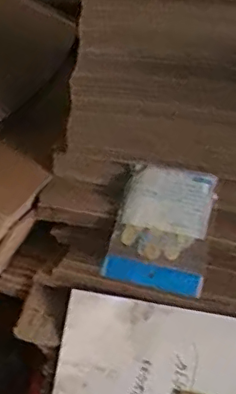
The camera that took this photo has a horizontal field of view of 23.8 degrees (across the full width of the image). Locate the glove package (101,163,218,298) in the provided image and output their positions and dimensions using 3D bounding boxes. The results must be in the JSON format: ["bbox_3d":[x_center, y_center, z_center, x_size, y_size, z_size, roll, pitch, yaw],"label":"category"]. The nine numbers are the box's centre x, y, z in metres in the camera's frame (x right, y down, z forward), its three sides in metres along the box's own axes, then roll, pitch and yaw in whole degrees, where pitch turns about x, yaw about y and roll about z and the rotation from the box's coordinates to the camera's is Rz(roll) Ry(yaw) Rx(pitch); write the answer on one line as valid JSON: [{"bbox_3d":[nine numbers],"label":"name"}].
[{"bbox_3d":[0.058,0.044,0.792,0.138,0.168,0.020,9,-2,22],"label":"glove package"}]

